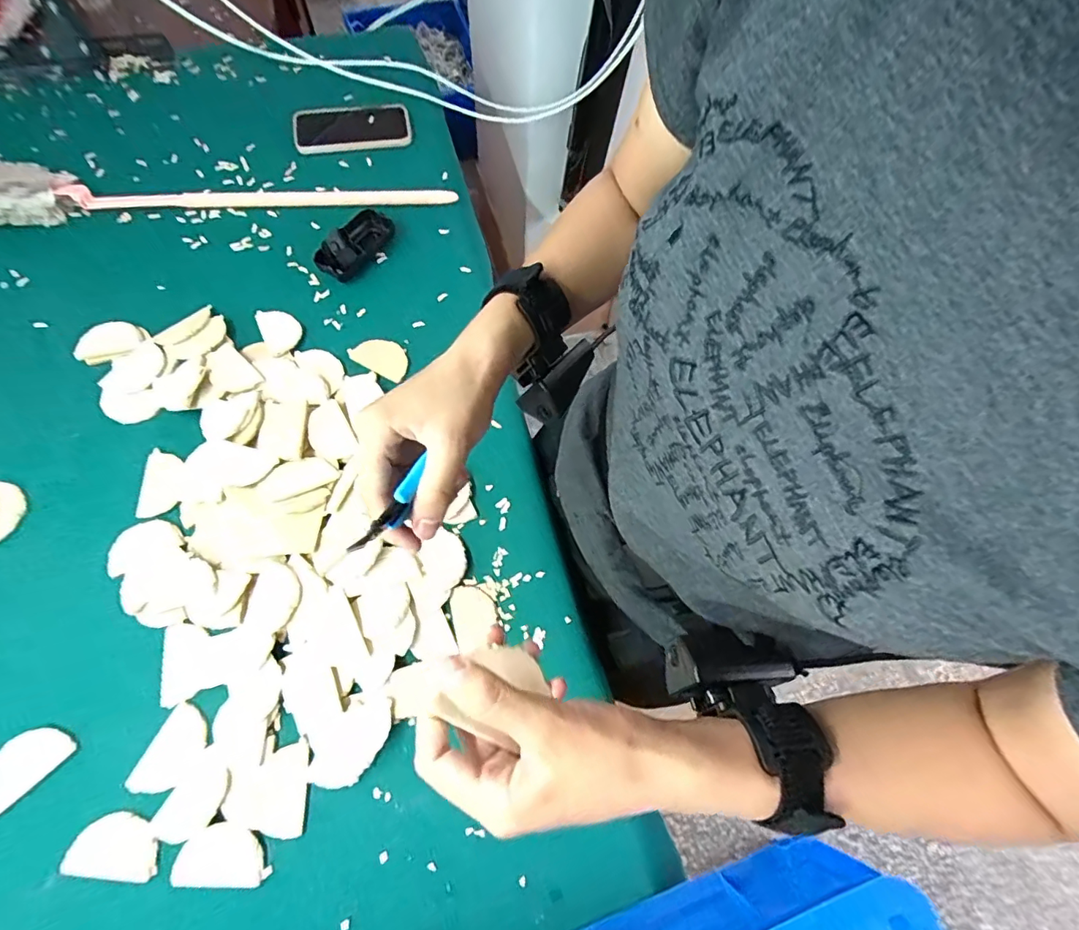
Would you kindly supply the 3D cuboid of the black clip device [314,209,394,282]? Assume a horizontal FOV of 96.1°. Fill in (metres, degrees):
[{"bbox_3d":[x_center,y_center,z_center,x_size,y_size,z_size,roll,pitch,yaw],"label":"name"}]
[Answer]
[{"bbox_3d":[-0.235,-0.289,0.625,0.054,0.032,0.112,31,71,8],"label":"black clip device"}]

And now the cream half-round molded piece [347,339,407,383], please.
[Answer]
[{"bbox_3d":[-0.188,-0.131,0.580,0.070,0.006,0.044,28,71,7],"label":"cream half-round molded piece"}]

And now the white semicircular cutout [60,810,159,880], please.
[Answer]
[{"bbox_3d":[-0.350,0.312,0.398,0.073,0.004,0.041,5,69,-1],"label":"white semicircular cutout"}]

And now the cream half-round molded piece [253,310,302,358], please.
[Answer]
[{"bbox_3d":[-0.310,-0.162,0.578,0.044,0.008,0.068,-34,75,-14],"label":"cream half-round molded piece"}]

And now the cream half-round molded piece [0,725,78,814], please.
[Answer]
[{"bbox_3d":[-0.446,0.257,0.416,0.046,0.005,0.074,43,73,12],"label":"cream half-round molded piece"}]

